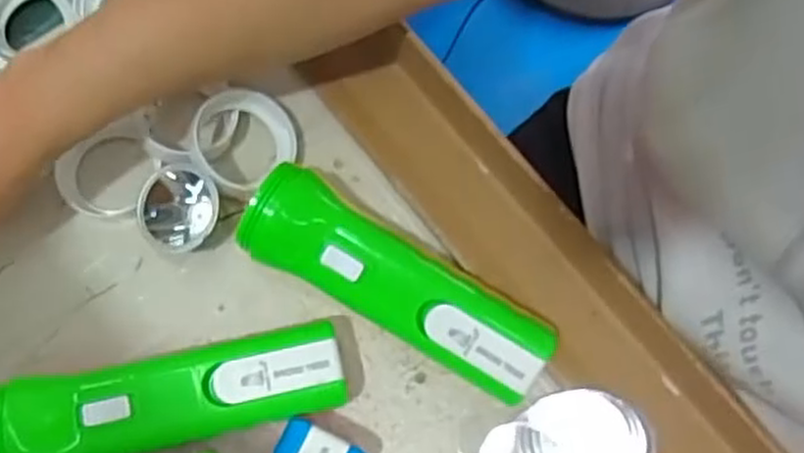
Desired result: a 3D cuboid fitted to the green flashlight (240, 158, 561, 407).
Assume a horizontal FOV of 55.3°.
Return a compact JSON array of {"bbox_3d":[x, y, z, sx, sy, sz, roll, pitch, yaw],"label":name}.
[{"bbox_3d":[-0.002,0.028,0.374,0.154,0.041,0.046,29,79,6],"label":"green flashlight"}]

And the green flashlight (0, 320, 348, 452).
[{"bbox_3d":[-0.105,0.082,0.359,0.156,0.046,0.046,-11,78,-3],"label":"green flashlight"}]

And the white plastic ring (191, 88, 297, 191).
[{"bbox_3d":[-0.081,-0.043,0.398,0.053,0.015,0.053,5,80,-29],"label":"white plastic ring"}]

